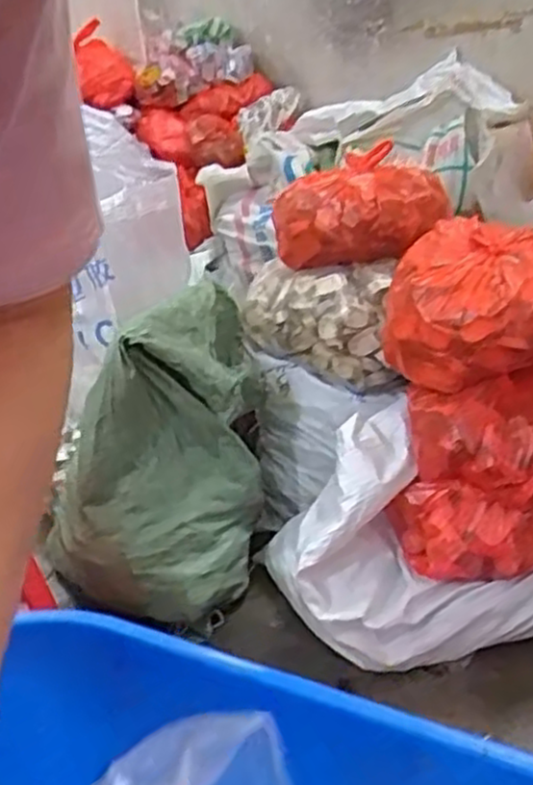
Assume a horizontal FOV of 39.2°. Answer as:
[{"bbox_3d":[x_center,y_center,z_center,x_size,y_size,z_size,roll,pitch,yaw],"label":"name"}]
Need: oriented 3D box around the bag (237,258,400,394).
[{"bbox_3d":[0.083,-0.132,1.356,0.341,0.185,0.112,16,36,38],"label":"bag"}]

